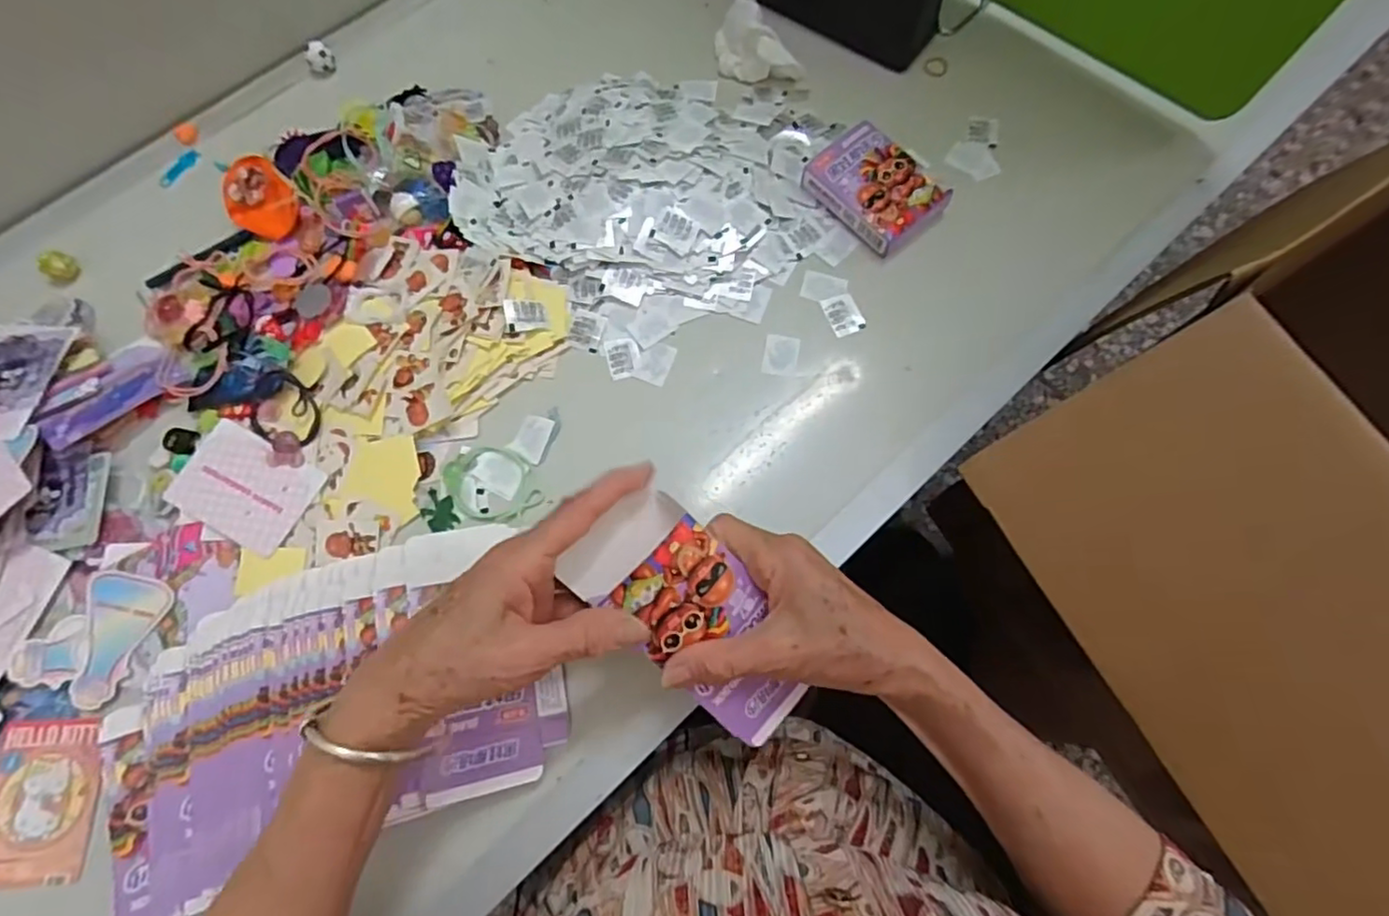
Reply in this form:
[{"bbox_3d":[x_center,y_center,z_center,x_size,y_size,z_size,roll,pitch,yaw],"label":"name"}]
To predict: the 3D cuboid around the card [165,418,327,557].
[{"bbox_3d":[-0.297,0.019,0.417,0.089,0.005,0.064,26,77,9],"label":"card"}]

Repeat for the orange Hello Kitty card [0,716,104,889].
[{"bbox_3d":[-0.380,0.200,0.368,0.060,0.009,0.086,-3,74,-3],"label":"orange Hello Kitty card"}]

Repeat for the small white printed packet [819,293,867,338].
[{"bbox_3d":[0.109,-0.105,0.461,0.025,0.006,0.030,-19,71,-5],"label":"small white printed packet"}]

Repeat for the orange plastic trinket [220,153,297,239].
[{"bbox_3d":[-0.326,-0.193,0.476,0.054,0.035,0.046,40,77,14],"label":"orange plastic trinket"}]

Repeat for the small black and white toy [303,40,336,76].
[{"bbox_3d":[-0.320,-0.342,0.538,0.023,0.024,0.020,-32,73,-9],"label":"small black and white toy"}]

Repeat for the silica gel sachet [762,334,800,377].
[{"bbox_3d":[0.062,-0.074,0.452,0.025,0.004,0.031,10,71,5],"label":"silica gel sachet"}]

